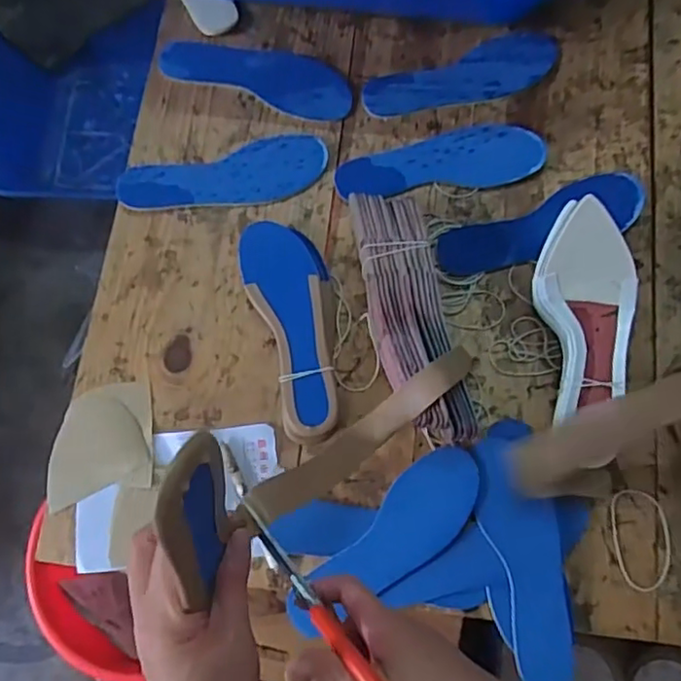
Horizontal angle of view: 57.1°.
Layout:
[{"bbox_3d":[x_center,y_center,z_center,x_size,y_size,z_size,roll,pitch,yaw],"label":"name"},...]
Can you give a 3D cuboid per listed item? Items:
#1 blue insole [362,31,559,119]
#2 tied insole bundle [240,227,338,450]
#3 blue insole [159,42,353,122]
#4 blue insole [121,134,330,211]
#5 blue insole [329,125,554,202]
[{"bbox_3d":[0.146,-0.308,0.735,0.235,0.007,0.071,-18,75,-4],"label":"blue insole"},{"bbox_3d":[-0.044,-0.016,0.651,0.082,0.028,0.236,-16,75,-3],"label":"tied insole bundle"},{"bbox_3d":[-0.100,-0.317,0.740,0.233,0.004,0.075,19,76,6],"label":"blue insole"},{"bbox_3d":[-0.130,-0.182,0.706,0.231,0.007,0.076,-15,75,-4],"label":"blue insole"},{"bbox_3d":[0.110,-0.202,0.703,0.227,0.012,0.072,-8,75,-1],"label":"blue insole"}]

